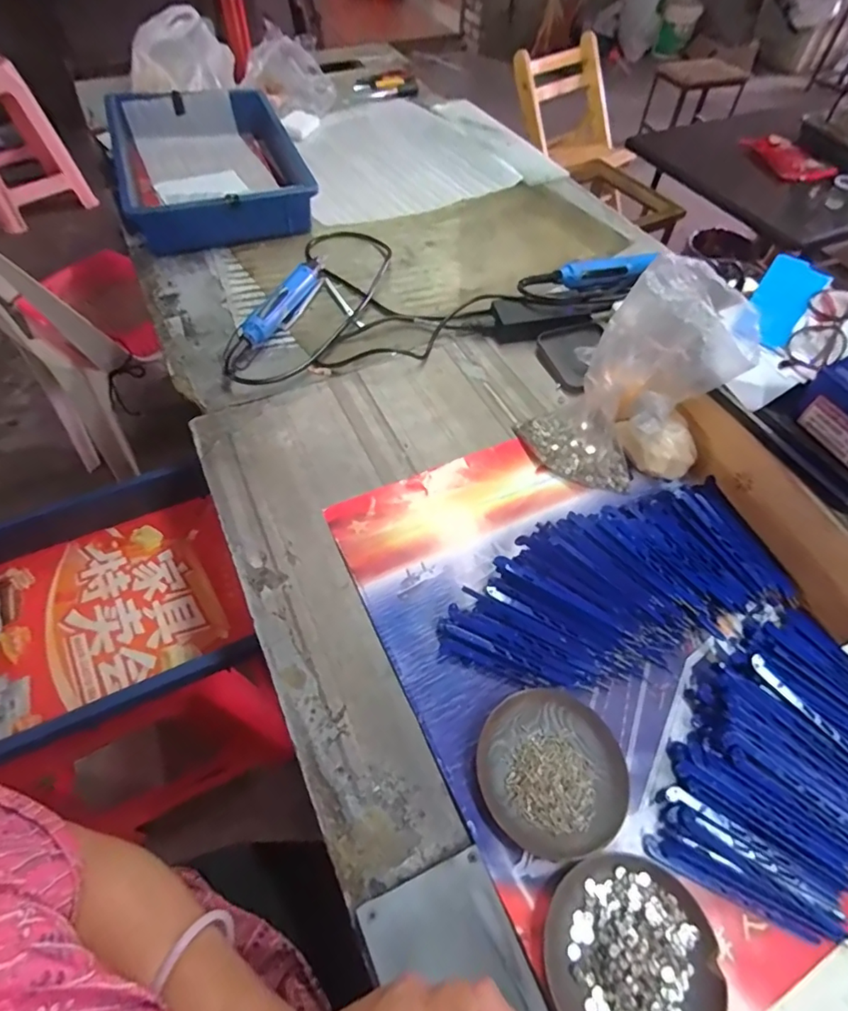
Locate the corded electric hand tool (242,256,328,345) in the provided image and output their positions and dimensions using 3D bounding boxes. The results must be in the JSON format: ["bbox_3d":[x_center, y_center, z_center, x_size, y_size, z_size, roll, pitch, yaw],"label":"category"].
[{"bbox_3d":[-0.188,-0.302,0.733,0.032,0.042,0.220,18,56,10],"label":"corded electric hand tool"}]

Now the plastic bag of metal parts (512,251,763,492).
[{"bbox_3d":[0.214,-0.116,0.526,0.084,0.235,0.112,5,50,-30],"label":"plastic bag of metal parts"}]

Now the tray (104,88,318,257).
[{"bbox_3d":[-0.386,-0.613,0.910,0.280,0.091,0.449,-18,58,-13],"label":"tray"}]

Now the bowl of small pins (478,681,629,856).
[{"bbox_3d":[0.102,0.208,0.408,0.113,0.012,0.114,1,55,-1],"label":"bowl of small pins"}]

